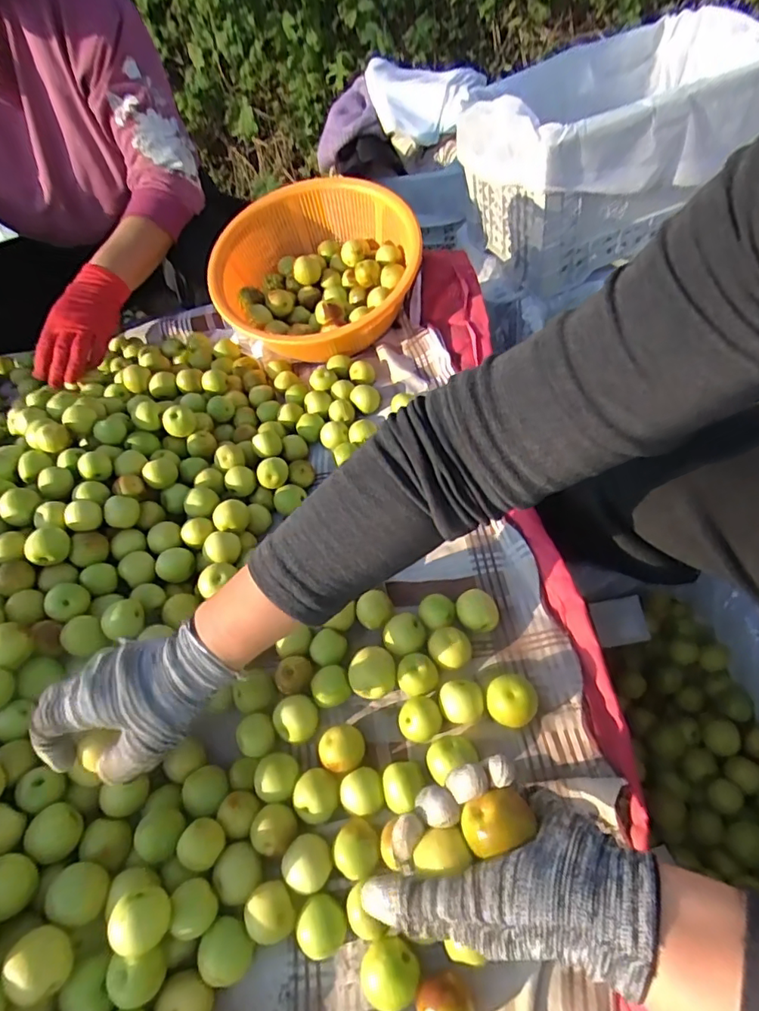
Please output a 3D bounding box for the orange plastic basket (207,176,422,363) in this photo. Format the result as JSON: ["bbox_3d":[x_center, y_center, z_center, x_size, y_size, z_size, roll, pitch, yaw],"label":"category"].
[{"bbox_3d":[-0.086,-0.302,0.676,0.244,0.130,0.264,-16,54,-8],"label":"orange plastic basket"}]

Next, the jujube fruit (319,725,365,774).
[{"bbox_3d":[-0.028,0.186,0.400,0.033,0.023,0.031,-6,53,8],"label":"jujube fruit"}]

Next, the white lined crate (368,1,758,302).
[{"bbox_3d":[0.370,-0.570,0.894,0.451,0.275,0.275,-22,52,-4],"label":"white lined crate"}]

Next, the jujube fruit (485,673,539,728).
[{"bbox_3d":[0.098,0.147,0.394,0.036,0.030,0.032,18,60,24],"label":"jujube fruit"}]

